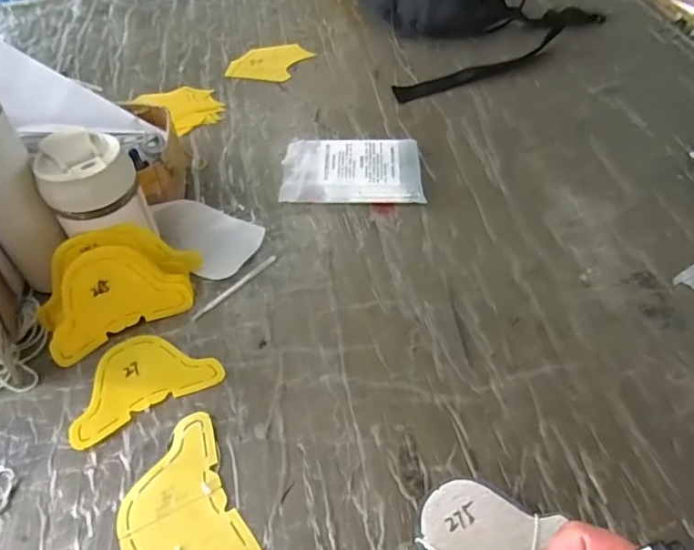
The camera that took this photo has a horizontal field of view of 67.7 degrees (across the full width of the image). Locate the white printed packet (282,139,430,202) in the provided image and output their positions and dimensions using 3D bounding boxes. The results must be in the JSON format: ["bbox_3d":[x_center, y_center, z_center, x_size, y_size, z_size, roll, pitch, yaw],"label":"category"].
[{"bbox_3d":[0.007,-0.131,0.662,0.174,0.031,0.101,0,49,3],"label":"white printed packet"}]

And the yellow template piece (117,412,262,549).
[{"bbox_3d":[-0.135,0.188,0.416,0.089,0.004,0.138,-24,55,-16],"label":"yellow template piece"}]

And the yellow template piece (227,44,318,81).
[{"bbox_3d":[-0.127,-0.349,0.846,0.104,0.011,0.115,20,53,19],"label":"yellow template piece"}]

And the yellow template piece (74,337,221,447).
[{"bbox_3d":[-0.197,0.096,0.495,0.135,0.004,0.089,-25,55,-20],"label":"yellow template piece"}]

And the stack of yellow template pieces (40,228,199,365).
[{"bbox_3d":[-0.234,0.005,0.526,0.158,0.106,0.040,-27,21,-19],"label":"stack of yellow template pieces"}]

